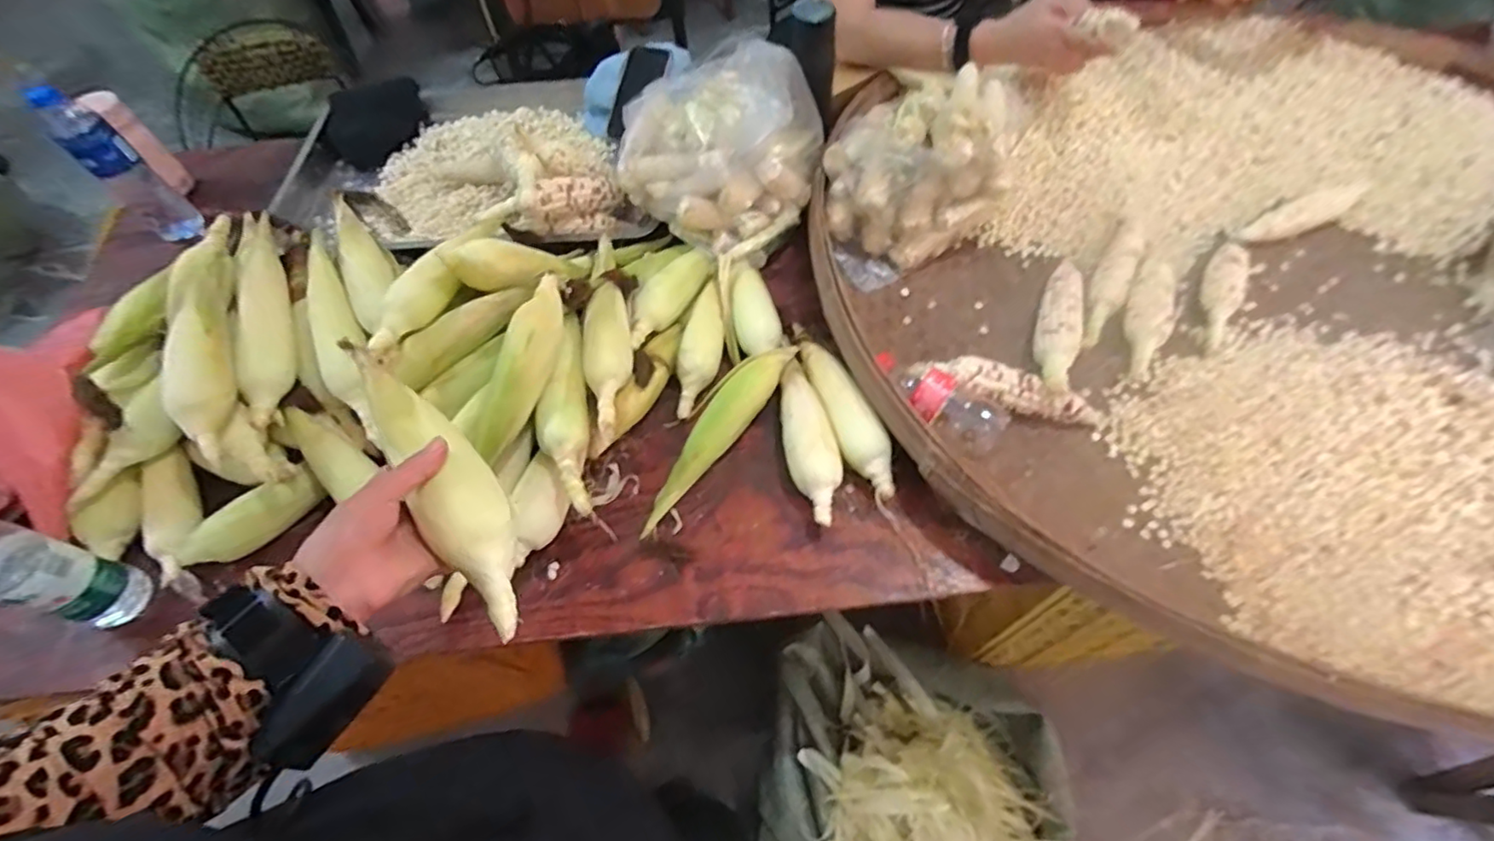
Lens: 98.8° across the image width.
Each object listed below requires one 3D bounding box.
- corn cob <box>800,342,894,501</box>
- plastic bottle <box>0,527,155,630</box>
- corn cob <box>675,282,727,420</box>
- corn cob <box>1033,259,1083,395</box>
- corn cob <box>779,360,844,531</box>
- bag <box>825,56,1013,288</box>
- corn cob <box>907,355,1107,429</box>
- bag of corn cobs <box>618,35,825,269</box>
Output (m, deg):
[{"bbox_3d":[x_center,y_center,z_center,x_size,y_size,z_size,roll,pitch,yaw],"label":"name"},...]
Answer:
[{"bbox_3d":[0.117,-0.007,0.769,0.049,0.058,0.223,-18,59,-8],"label":"corn cob"},{"bbox_3d":[-0.685,0.145,0.618,0.073,0.242,0.062,13,59,11],"label":"plastic bottle"},{"bbox_3d":[-0.057,-0.092,0.817,0.056,0.042,0.181,1,60,3],"label":"corn cob"},{"bbox_3d":[0.389,-0.122,0.803,0.048,0.051,0.239,17,62,13],"label":"corn cob"},{"bbox_3d":[0.070,0.027,0.754,0.058,0.048,0.209,-13,60,-5],"label":"corn cob"},{"bbox_3d":[0.224,-0.338,0.863,0.229,0.196,0.252,9,59,8],"label":"bag"},{"bbox_3d":[0.307,-0.036,0.758,0.231,0.048,0.049,13,59,11],"label":"corn cob"},{"bbox_3d":[-0.040,-0.377,0.871,0.254,0.163,0.231,19,62,13],"label":"bag of corn cobs"}]

